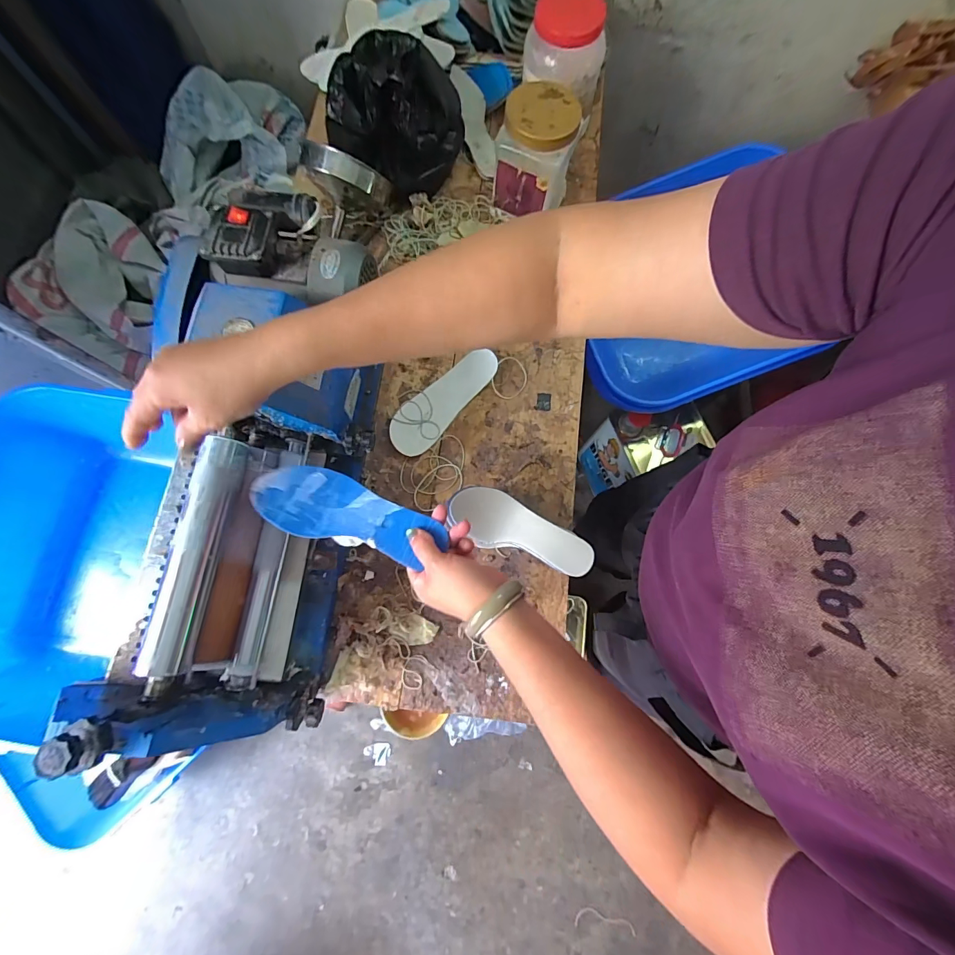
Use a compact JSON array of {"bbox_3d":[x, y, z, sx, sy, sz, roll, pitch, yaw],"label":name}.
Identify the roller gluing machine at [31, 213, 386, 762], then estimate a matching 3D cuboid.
[{"bbox_3d":[-0.296,-0.041,0.516,0.265,0.229,0.641,2,76,-1],"label":"roller gluing machine"}]

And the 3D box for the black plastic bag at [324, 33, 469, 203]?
[{"bbox_3d":[-0.149,-0.653,0.733,0.243,0.121,0.214,-9,77,-4],"label":"black plastic bag"}]

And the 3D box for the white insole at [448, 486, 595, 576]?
[{"bbox_3d":[0.061,0.077,0.560,0.206,0.029,0.075,28,77,5],"label":"white insole"}]

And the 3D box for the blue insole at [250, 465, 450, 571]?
[{"bbox_3d":[-0.143,0.040,0.453,0.225,0.028,0.076,15,78,12],"label":"blue insole"}]

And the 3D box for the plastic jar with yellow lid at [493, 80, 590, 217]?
[{"bbox_3d":[0.103,-0.553,0.690,0.125,0.134,0.118,18,77,3],"label":"plastic jar with yellow lid"}]

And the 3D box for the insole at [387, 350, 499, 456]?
[{"bbox_3d":[-0.060,-0.136,0.693,0.075,0.011,0.231,41,78,4],"label":"insole"}]

